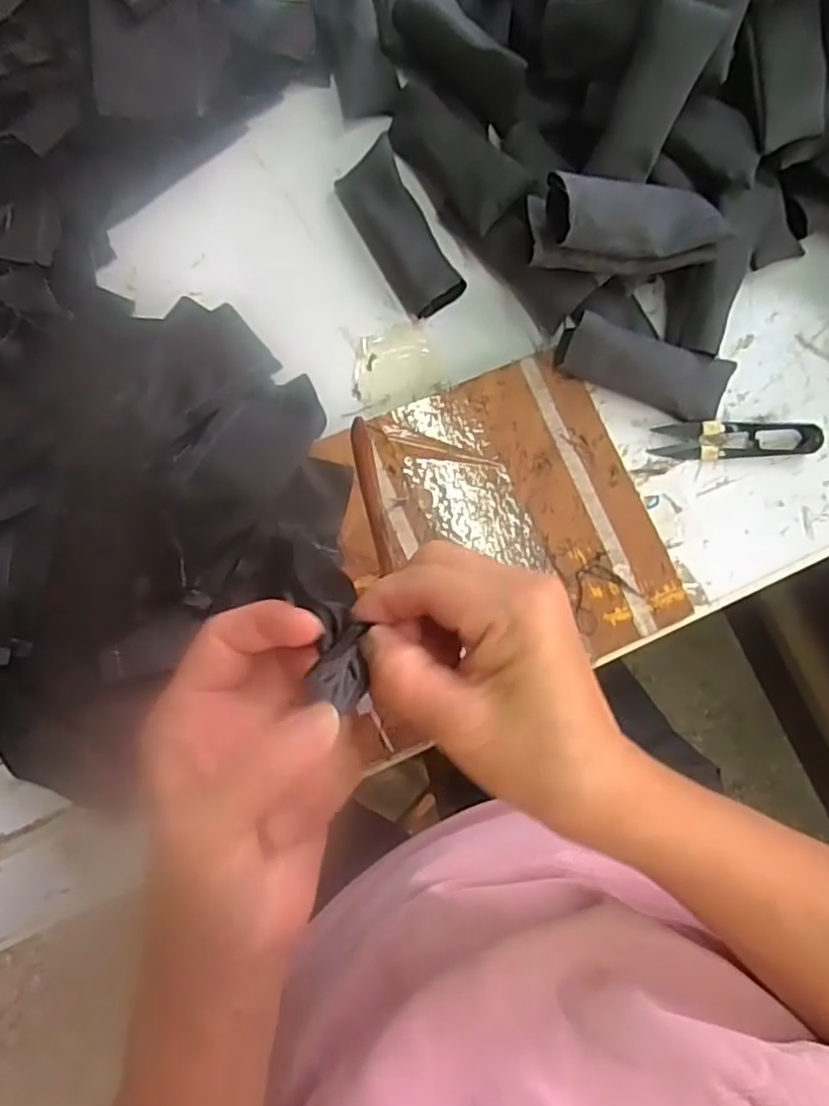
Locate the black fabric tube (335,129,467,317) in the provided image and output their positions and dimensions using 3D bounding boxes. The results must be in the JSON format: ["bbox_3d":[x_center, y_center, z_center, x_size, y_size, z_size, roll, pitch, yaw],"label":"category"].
[{"bbox_3d":[-0.008,-0.194,0.418,0.036,0.025,0.102,-29,85,-6],"label":"black fabric tube"}]

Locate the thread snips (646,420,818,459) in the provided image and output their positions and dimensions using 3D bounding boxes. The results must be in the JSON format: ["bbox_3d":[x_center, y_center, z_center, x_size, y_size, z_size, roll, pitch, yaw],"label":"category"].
[{"bbox_3d":[0.193,-0.069,0.412,0.098,0.011,0.023,-3,83,-3],"label":"thread snips"}]

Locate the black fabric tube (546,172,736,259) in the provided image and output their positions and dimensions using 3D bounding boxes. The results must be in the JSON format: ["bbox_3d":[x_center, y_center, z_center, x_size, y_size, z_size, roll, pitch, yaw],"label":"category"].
[{"bbox_3d":[0.116,-0.176,0.361,0.101,0.021,0.035,-4,82,-19],"label":"black fabric tube"}]

